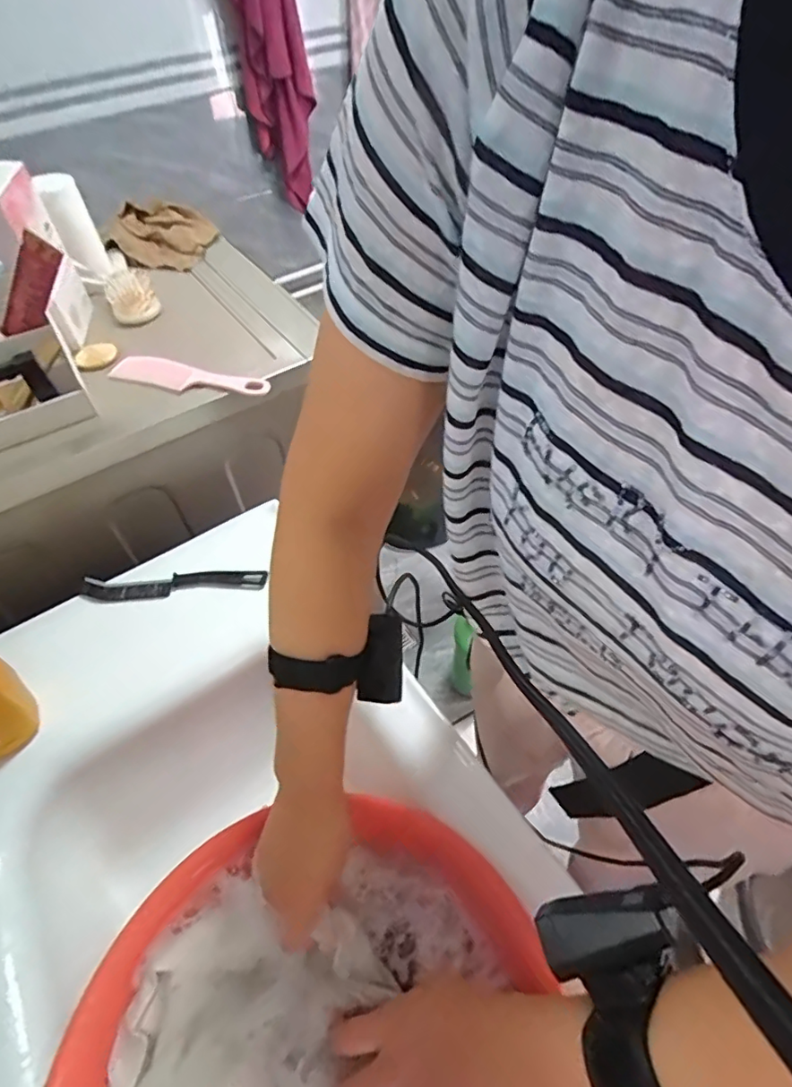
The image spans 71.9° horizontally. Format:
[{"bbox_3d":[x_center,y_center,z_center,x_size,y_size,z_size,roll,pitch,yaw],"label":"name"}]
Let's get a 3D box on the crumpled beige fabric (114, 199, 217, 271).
[{"bbox_3d":[-0.367,-0.493,0.872,0.138,0.028,0.148,7,60,-12],"label":"crumpled beige fabric"}]

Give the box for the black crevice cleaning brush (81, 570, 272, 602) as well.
[{"bbox_3d":[-0.252,0.049,0.621,0.202,0.022,0.023,-5,51,1],"label":"black crevice cleaning brush"}]

